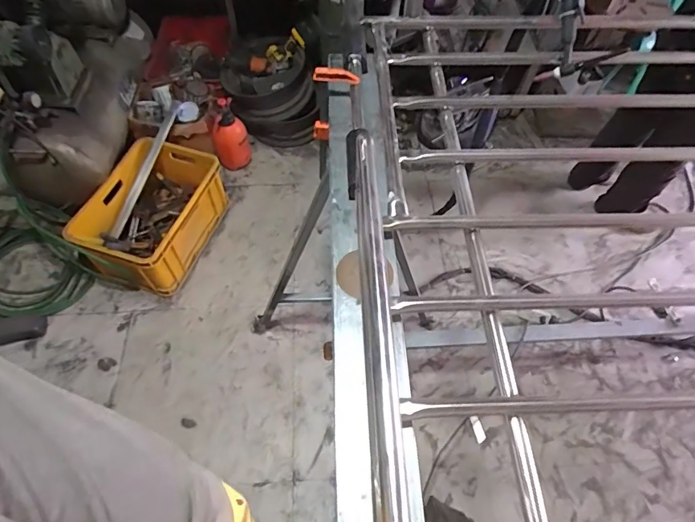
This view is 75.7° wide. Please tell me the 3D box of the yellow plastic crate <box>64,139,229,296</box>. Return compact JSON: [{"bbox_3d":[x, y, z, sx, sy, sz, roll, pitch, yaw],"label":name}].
[{"bbox_3d":[-0.764,-0.187,1.768,0.413,0.241,0.557,17,59,9],"label":"yellow plastic crate"}]

